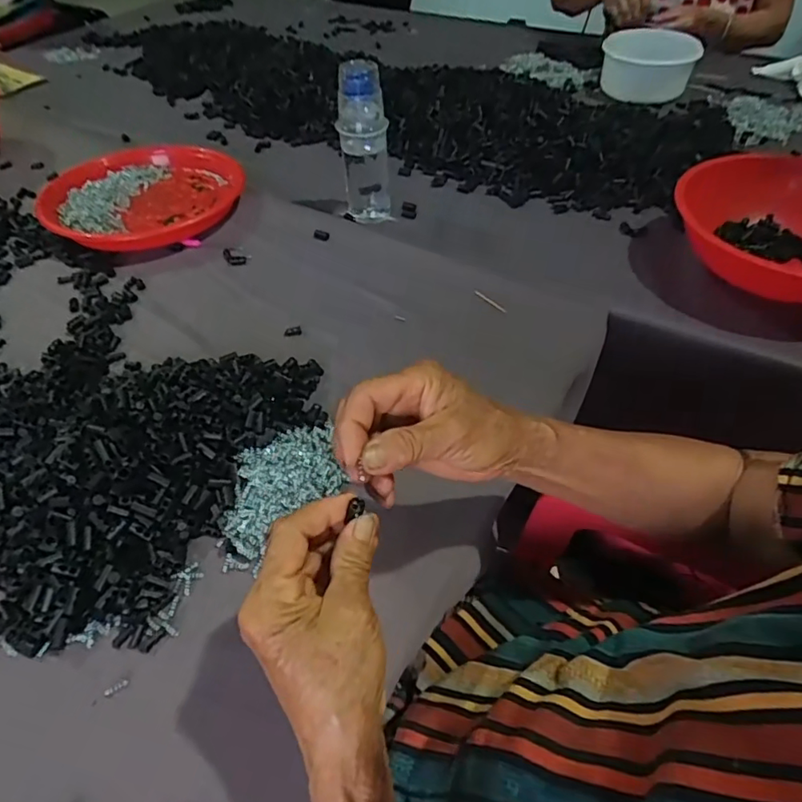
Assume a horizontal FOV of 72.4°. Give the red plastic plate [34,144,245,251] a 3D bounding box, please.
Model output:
[{"bbox_3d":[-0.343,-0.269,0.727,0.230,0.048,0.230,0,49,0],"label":"red plastic plate"}]

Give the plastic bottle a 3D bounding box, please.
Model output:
[{"bbox_3d":[-0.045,-0.327,0.682,0.062,0.170,0.063,-5,49,-4],"label":"plastic bottle"}]

